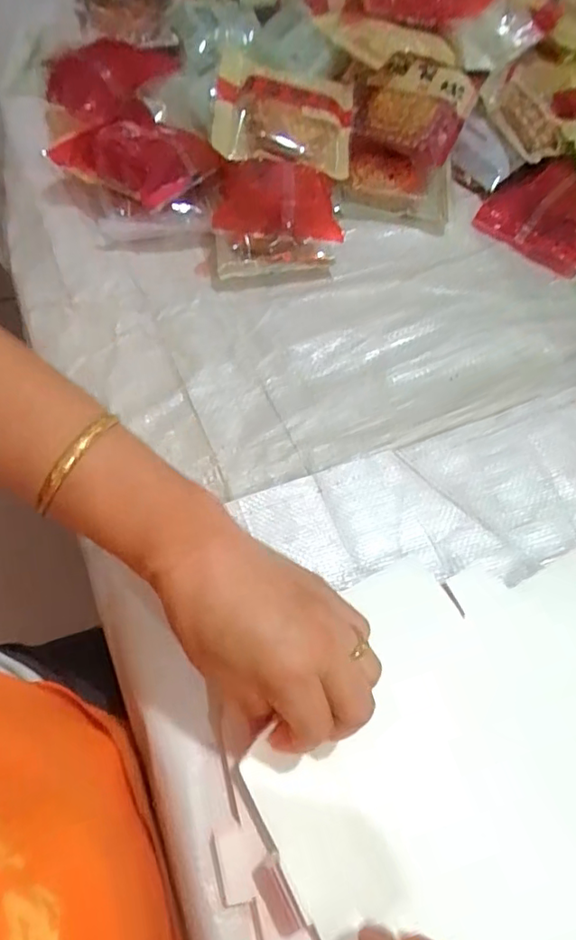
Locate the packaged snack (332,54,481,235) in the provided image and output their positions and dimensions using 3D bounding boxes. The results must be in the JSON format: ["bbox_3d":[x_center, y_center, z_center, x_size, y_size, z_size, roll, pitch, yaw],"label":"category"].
[{"bbox_3d":[0.107,-0.313,0.555,0.115,0.049,0.155,10,102,1],"label":"packaged snack"}]

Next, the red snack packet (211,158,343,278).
[{"bbox_3d":[-0.012,-0.229,0.524,0.114,0.059,0.092,-9,63,-6],"label":"red snack packet"}]

